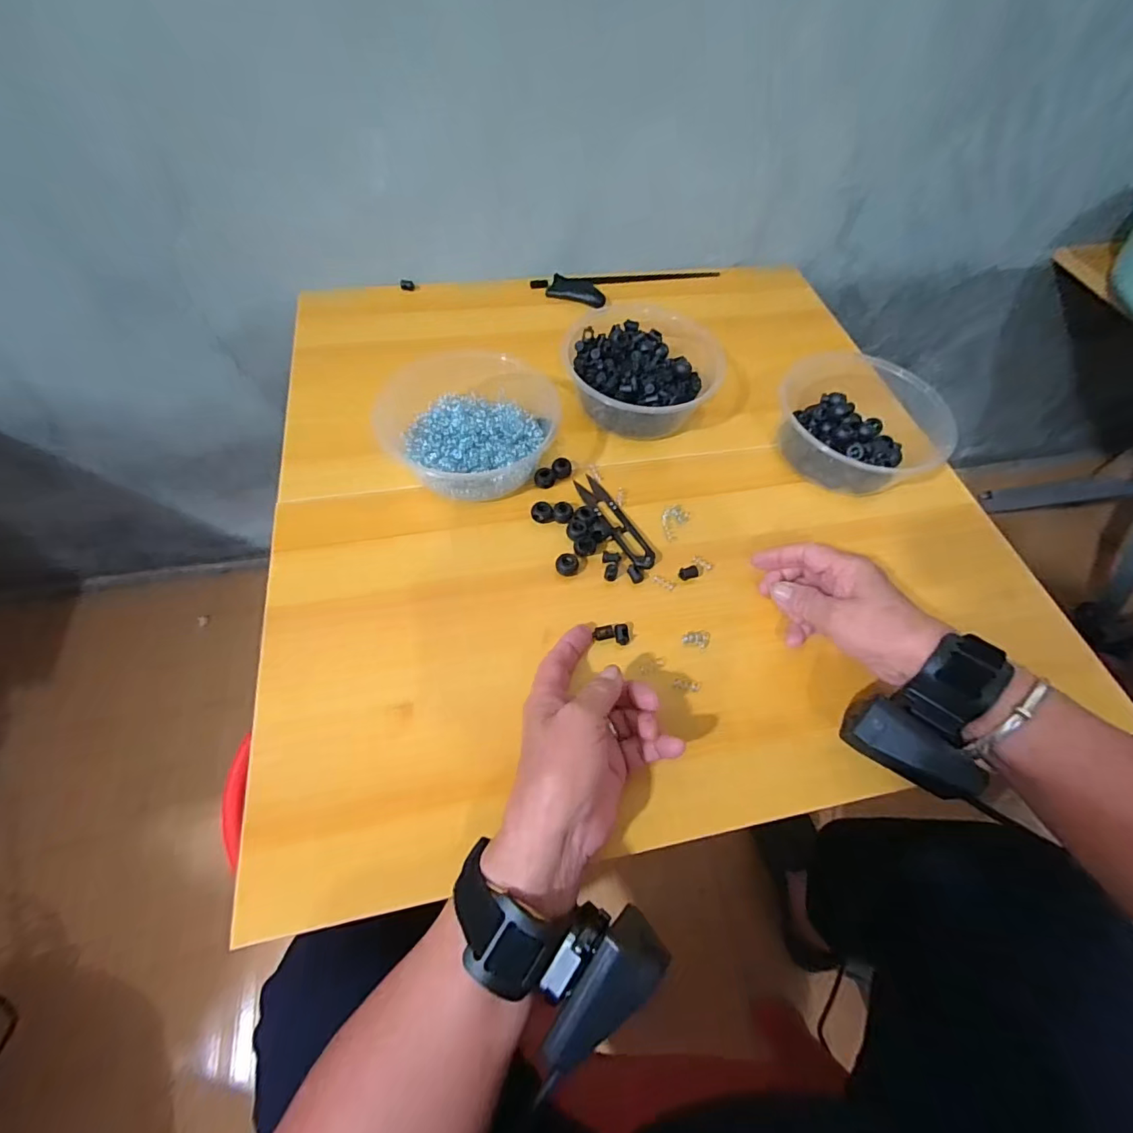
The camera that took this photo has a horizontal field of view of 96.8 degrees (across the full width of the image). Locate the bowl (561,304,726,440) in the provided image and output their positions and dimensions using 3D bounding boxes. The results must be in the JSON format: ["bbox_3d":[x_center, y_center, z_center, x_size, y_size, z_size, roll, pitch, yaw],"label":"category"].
[{"bbox_3d":[0.067,-0.182,0.471,0.131,0.057,0.135,2,59,-3],"label":"bowl"}]

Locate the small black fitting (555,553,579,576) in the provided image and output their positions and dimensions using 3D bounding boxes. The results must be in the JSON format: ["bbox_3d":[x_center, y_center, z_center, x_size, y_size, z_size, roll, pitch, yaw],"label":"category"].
[{"bbox_3d":[0.001,0.000,0.382,0.017,0.013,0.016,2,59,-3],"label":"small black fitting"}]

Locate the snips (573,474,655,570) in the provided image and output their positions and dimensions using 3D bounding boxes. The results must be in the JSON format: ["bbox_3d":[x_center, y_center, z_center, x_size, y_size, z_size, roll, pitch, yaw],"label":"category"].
[{"bbox_3d":[0.039,-0.038,0.411,0.023,0.008,0.100,-26,65,-19],"label":"snips"}]

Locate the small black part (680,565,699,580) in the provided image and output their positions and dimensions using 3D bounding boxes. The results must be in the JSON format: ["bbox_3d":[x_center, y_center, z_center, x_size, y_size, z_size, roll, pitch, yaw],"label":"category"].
[{"bbox_3d":[0.093,0.005,0.383,0.015,0.008,0.009,-16,61,-10],"label":"small black part"}]

